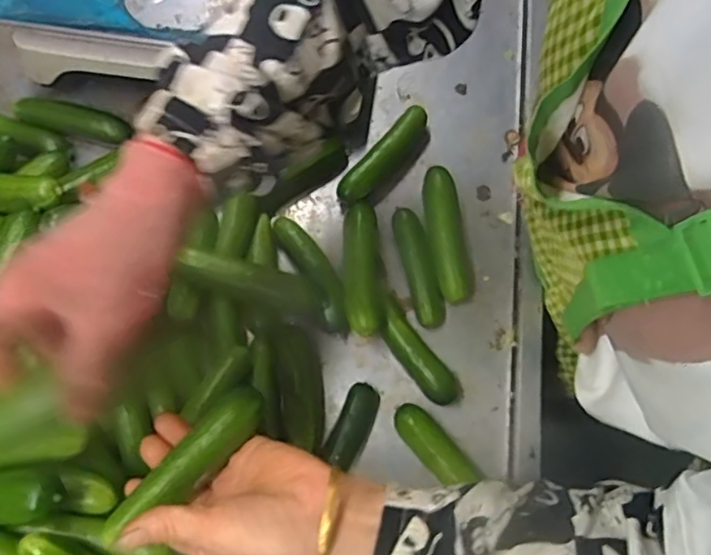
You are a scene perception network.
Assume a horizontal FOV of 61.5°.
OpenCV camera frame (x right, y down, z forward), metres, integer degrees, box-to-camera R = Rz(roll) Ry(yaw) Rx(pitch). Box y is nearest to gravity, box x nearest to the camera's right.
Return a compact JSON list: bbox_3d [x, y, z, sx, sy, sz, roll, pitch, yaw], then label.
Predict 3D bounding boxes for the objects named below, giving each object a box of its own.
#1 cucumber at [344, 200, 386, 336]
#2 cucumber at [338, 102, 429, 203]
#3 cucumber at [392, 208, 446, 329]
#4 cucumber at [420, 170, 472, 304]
[{"bbox_3d":[0.007,-0.010,0.531,0.032,0.035,0.124,-2,75,-1],"label":"cucumber"},{"bbox_3d":[0.028,-0.116,0.576,0.027,0.021,0.118,41,78,9],"label":"cucumber"},{"bbox_3d":[0.059,-0.011,0.552,0.031,0.023,0.111,-14,76,-4],"label":"cucumber"},{"bbox_3d":[0.084,-0.042,0.558,0.033,0.022,0.128,-7,75,-3],"label":"cucumber"}]

